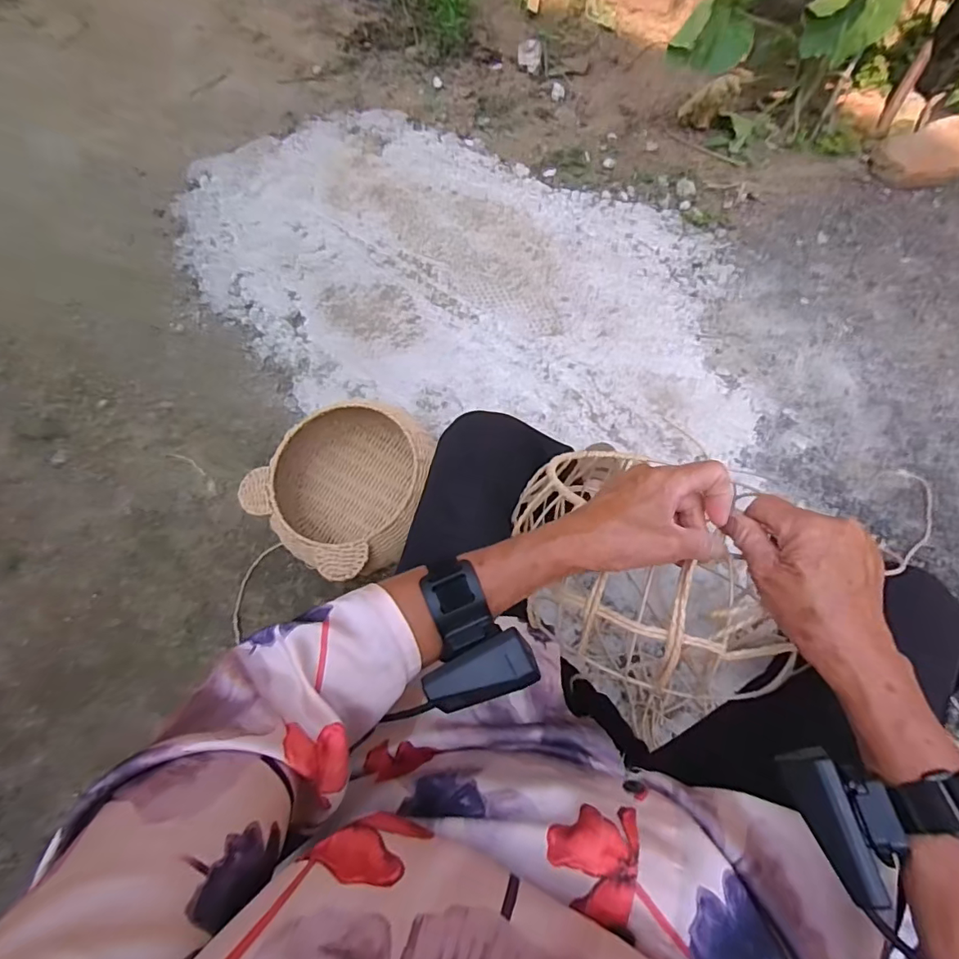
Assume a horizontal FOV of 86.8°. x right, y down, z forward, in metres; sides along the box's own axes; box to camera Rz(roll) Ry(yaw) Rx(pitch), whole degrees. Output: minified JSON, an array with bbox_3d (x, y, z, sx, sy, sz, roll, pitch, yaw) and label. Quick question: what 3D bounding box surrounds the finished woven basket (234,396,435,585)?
[{"bbox_3d":[-0.239,-0.001,0.889,0.254,0.159,0.285,22,68,8],"label":"finished woven basket"}]

